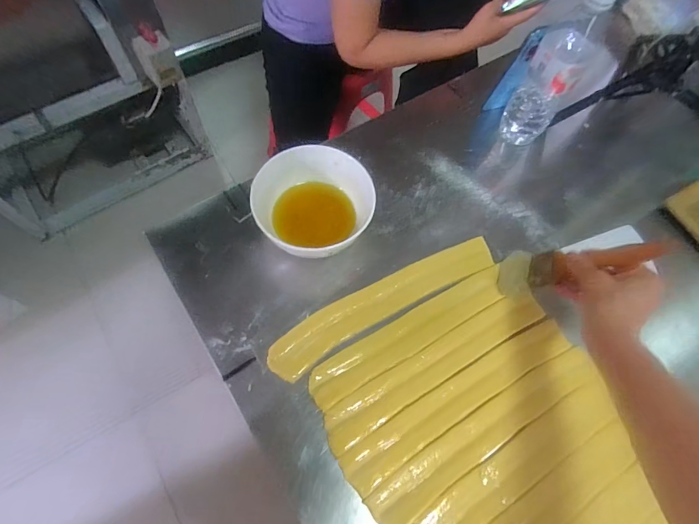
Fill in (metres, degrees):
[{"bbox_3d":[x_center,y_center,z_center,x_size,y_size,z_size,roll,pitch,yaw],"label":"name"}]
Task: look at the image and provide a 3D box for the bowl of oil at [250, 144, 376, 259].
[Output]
[{"bbox_3d":[-0.047,-0.068,0.512,0.142,0.076,0.139,2,66,-3],"label":"bowl of oil"}]

